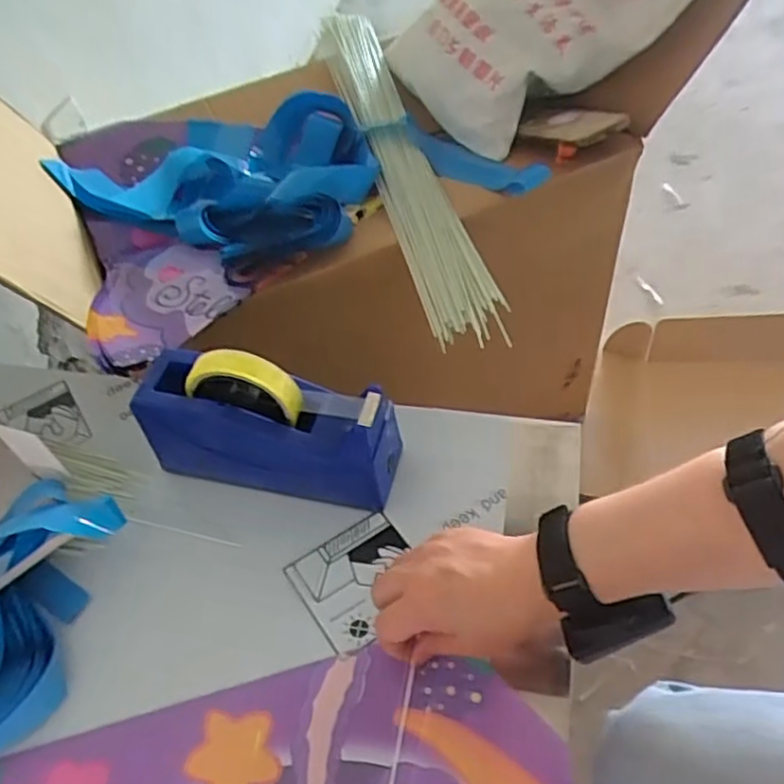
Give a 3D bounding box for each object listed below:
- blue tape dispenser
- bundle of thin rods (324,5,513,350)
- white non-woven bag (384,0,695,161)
[{"bbox_3d":[-0.098,0.026,0.559,0.201,0.123,0.065,8,53,12],"label":"blue tape dispenser"},{"bbox_3d":[0.003,-0.286,0.798,0.072,0.036,0.618,-13,51,-5],"label":"bundle of thin rods"},{"bbox_3d":[0.188,-0.456,0.800,0.365,0.084,0.243,-34,74,11],"label":"white non-woven bag"}]

